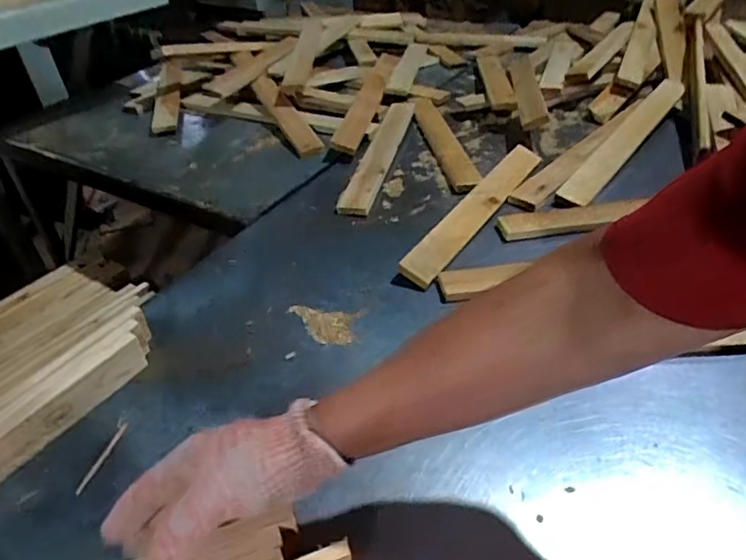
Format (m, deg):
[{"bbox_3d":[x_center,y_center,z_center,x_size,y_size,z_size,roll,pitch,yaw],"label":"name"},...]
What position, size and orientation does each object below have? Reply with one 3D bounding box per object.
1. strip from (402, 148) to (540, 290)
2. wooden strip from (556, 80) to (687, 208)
[{"bbox_3d":[0.168,-0.117,0.854,0.047,0.030,0.408,21,45,28],"label":"strip"},{"bbox_3d":[0.486,-0.277,1.029,0.053,0.022,0.541,24,47,31],"label":"wooden strip"}]

